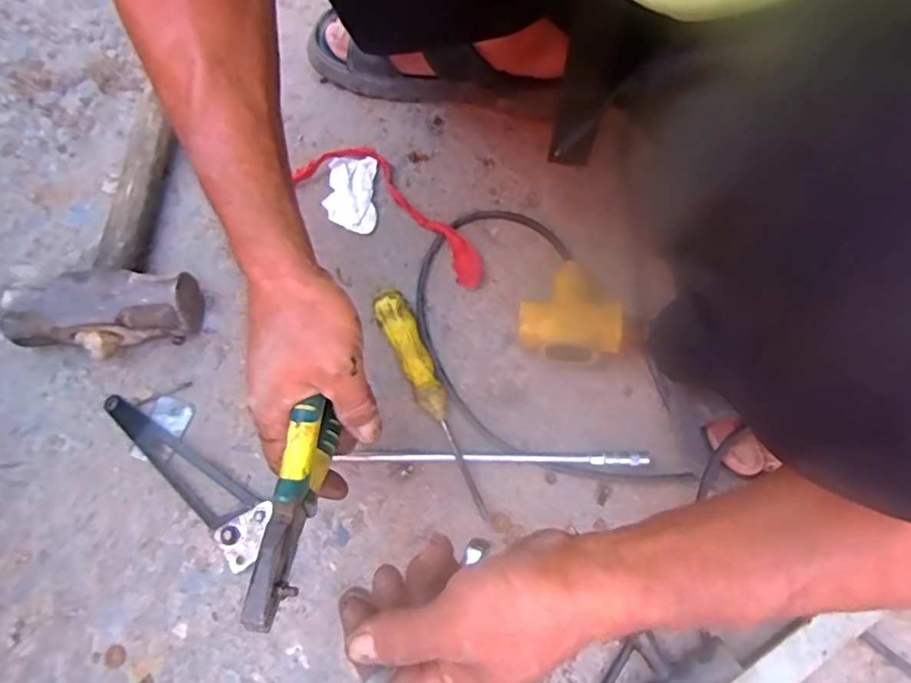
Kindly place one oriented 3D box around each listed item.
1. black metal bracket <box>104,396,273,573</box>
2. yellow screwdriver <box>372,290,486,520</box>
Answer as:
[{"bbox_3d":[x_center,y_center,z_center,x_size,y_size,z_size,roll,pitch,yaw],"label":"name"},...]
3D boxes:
[{"bbox_3d":[-0.213,0.099,0.469,0.049,0.013,0.180,-42,76,-13],"label":"black metal bracket"},{"bbox_3d":[-0.016,0.046,0.480,0.029,0.030,0.197,-27,73,-10],"label":"yellow screwdriver"}]

